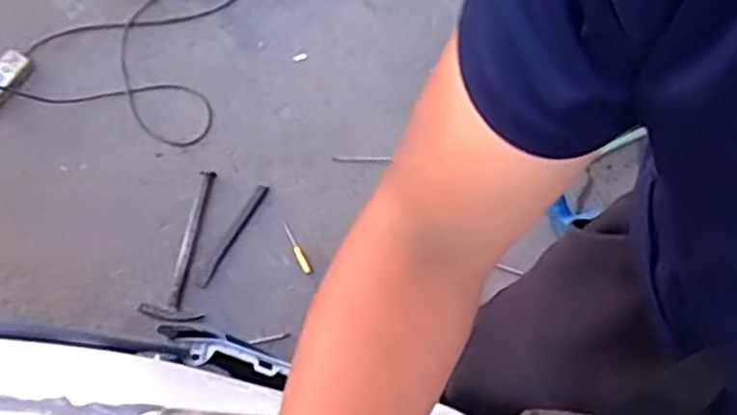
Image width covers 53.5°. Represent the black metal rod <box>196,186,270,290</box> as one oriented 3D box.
[{"bbox_3d":[-0.276,0.056,1.487,0.023,0.017,0.246,31,69,6],"label":"black metal rod"}]

